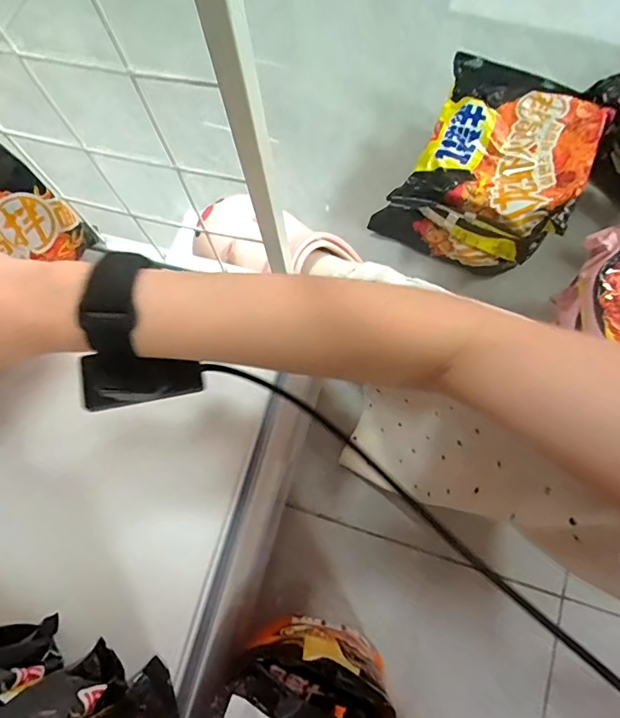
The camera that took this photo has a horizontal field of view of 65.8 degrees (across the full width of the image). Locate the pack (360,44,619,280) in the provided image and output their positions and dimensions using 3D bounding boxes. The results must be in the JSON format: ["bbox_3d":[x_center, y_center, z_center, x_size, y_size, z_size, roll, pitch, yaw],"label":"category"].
[{"bbox_3d":[0.176,-0.177,0.479,0.142,0.135,0.164,29,77,9],"label":"pack"}]

